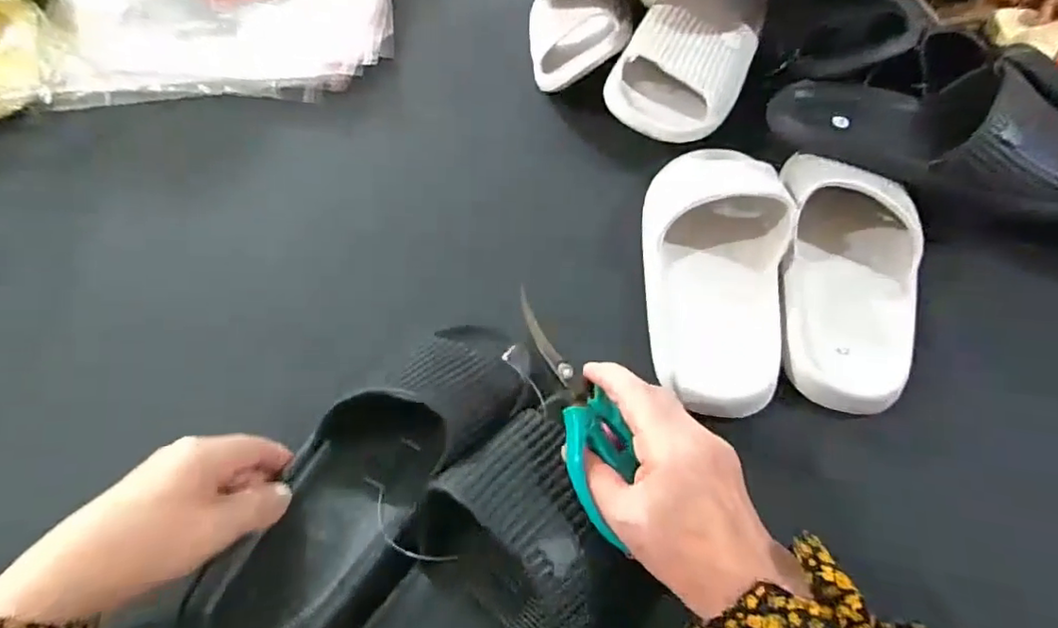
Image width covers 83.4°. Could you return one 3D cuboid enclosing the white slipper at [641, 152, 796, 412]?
[{"bbox_3d":[0.144,-0.041,0.470,0.106,0.062,0.245,9,54,7],"label":"white slipper"}]

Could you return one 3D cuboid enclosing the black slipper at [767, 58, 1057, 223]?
[{"bbox_3d":[0.344,-0.162,0.508,0.256,0.070,0.080,19,56,14],"label":"black slipper"}]

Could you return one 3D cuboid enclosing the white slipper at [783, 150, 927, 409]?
[{"bbox_3d":[0.252,-0.043,0.448,0.100,0.059,0.251,11,54,9],"label":"white slipper"}]

